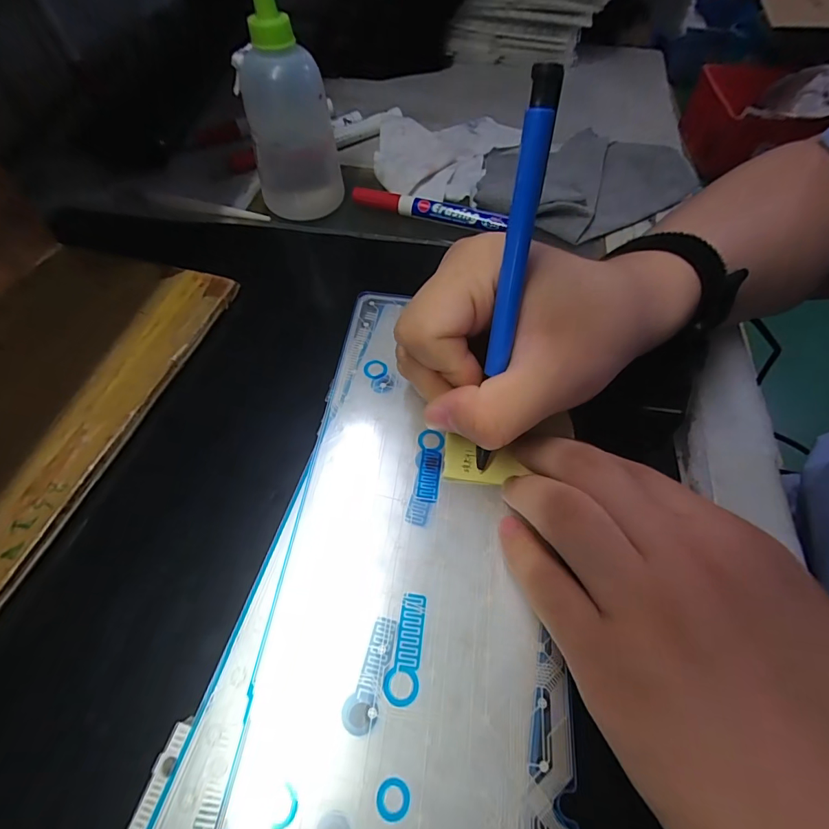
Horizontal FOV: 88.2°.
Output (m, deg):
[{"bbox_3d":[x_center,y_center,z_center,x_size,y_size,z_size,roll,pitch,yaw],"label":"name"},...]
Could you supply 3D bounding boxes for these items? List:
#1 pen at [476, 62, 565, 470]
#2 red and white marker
[{"bbox_3d":[0.033,-0.037,0.150,0.009,0.132,0.005,4,32,0],"label":"pen"},{"bbox_3d":[0.012,-0.169,0.350,0.129,0.015,0.012,17,60,11],"label":"red and white marker"}]

